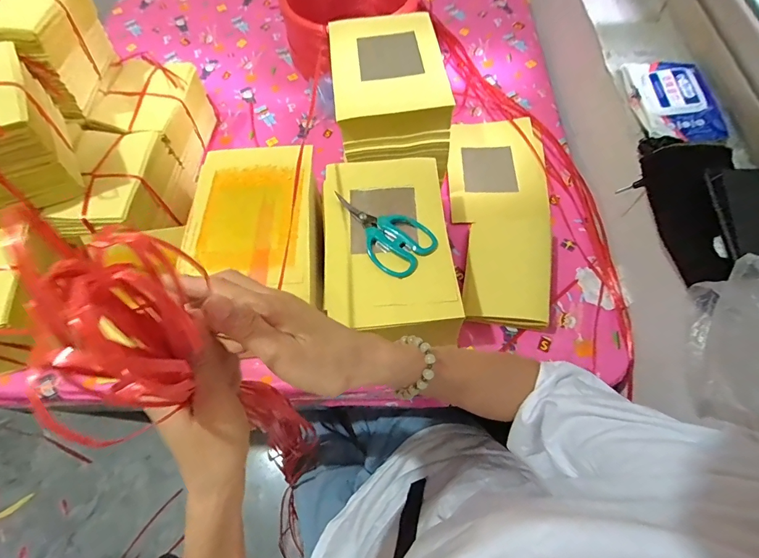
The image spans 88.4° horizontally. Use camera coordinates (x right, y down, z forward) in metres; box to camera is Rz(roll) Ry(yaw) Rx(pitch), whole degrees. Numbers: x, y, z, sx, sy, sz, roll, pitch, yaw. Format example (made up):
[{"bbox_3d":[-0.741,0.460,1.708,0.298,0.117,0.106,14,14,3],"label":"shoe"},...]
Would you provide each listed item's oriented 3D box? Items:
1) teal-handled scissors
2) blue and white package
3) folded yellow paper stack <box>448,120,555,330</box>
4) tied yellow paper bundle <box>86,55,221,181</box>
[{"bbox_3d":[0.002,-0.067,0.524,0.146,0.011,0.080,41,71,19],"label":"teal-handled scissors"},{"bbox_3d":[0.415,-0.259,0.558,0.092,0.040,0.171,0,63,1],"label":"blue and white package"},{"bbox_3d":[0.202,-0.115,0.642,0.157,0.033,0.407,1,63,2],"label":"folded yellow paper stack"},{"bbox_3d":[-0.388,-0.281,0.686,0.137,0.121,0.172,4,63,3],"label":"tied yellow paper bundle"}]

